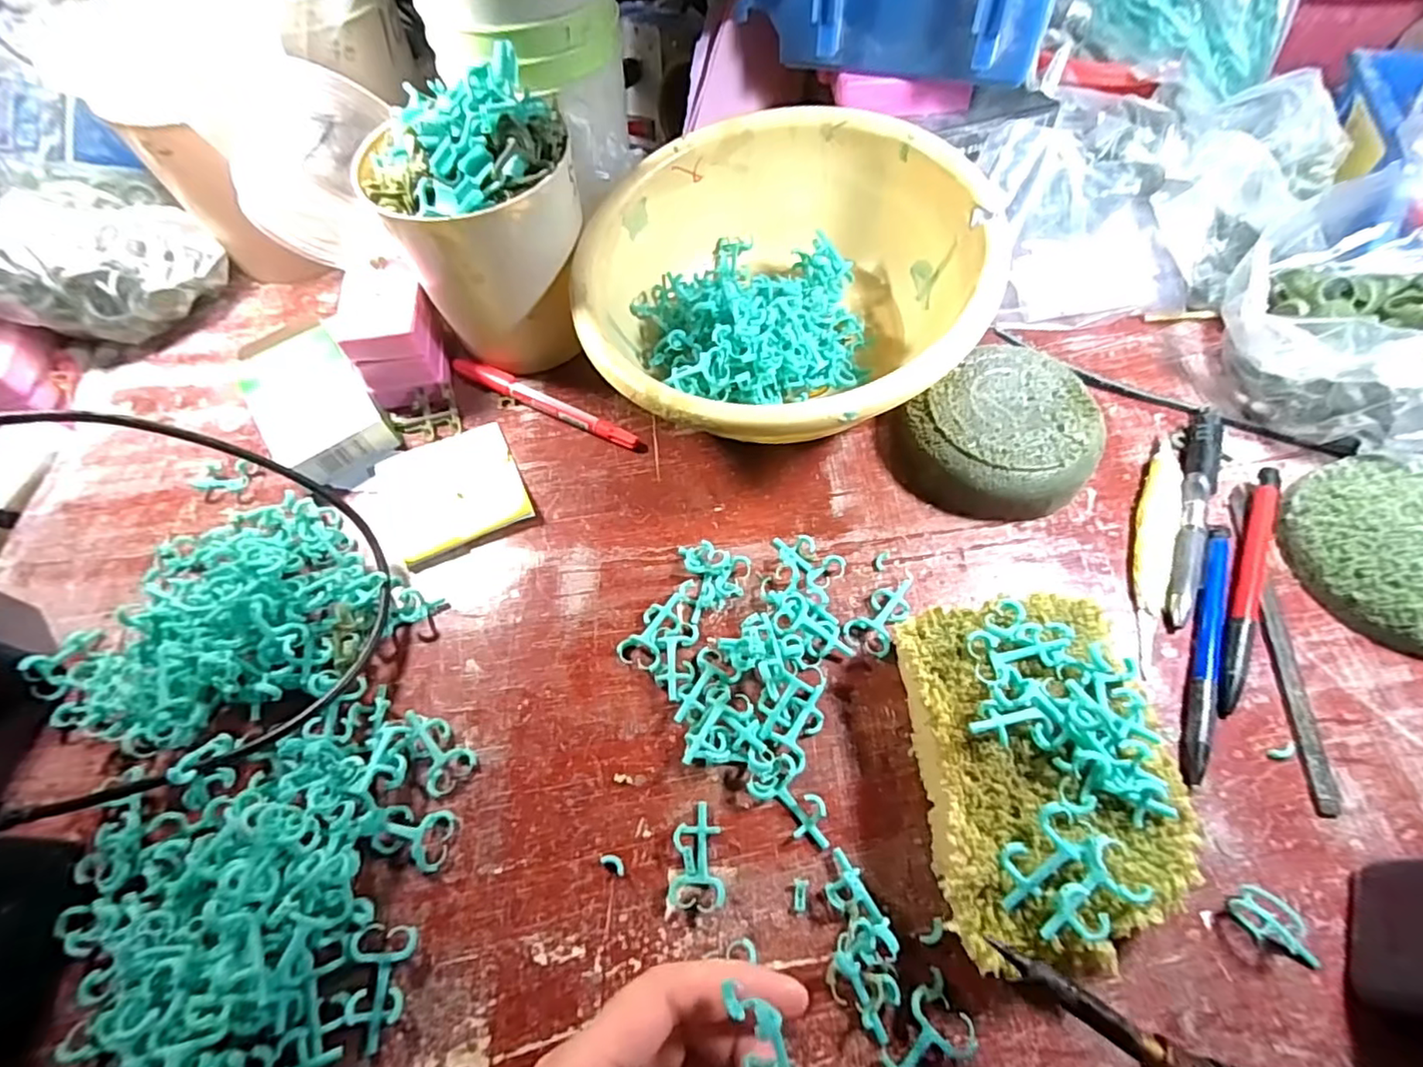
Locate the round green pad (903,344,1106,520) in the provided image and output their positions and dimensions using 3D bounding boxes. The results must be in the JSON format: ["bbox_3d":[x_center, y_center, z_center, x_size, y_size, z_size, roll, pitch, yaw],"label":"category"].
[{"bbox_3d":[0.162,-0.053,0.344,0.095,0.036,0.090,-1,61,2],"label":"round green pad"}]

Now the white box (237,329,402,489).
[{"bbox_3d":[-0.244,-0.081,0.381,0.061,0.030,0.114,-34,65,-16],"label":"white box"}]

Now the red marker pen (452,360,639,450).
[{"bbox_3d":[-0.108,-0.083,0.389,0.142,0.012,0.013,26,65,16],"label":"red marker pen"}]

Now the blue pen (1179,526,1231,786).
[{"bbox_3d":[0.236,0.053,0.294,0.011,0.008,0.135,23,64,14],"label":"blue pen"}]

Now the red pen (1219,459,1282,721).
[{"bbox_3d":[0.269,0.026,0.305,0.017,0.012,0.141,26,65,16],"label":"red pen"}]

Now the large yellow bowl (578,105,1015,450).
[{"bbox_3d":[0.037,-0.136,0.362,0.216,0.099,0.219,-1,61,2],"label":"large yellow bowl"}]

